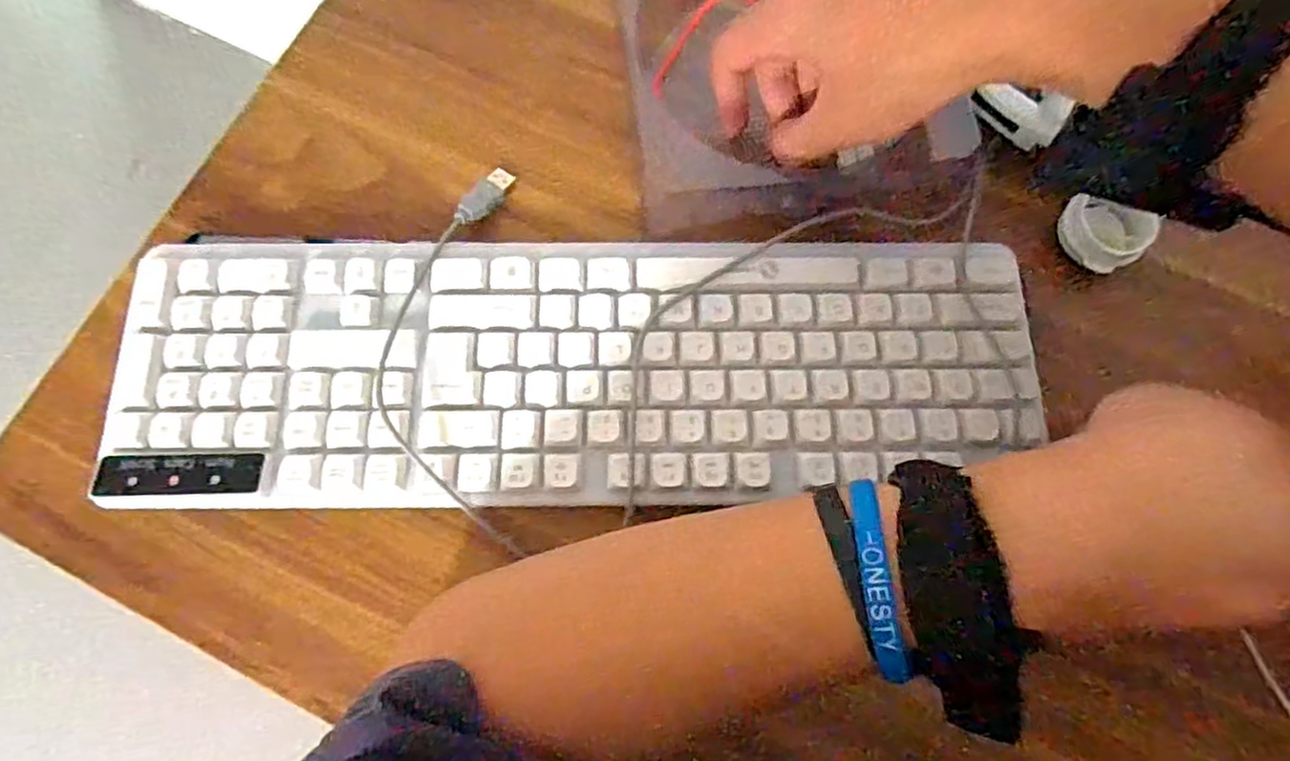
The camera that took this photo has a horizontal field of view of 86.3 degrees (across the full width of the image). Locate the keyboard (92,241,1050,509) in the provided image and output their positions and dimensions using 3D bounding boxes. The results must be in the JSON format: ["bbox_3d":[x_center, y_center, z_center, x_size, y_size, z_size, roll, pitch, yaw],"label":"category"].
[{"bbox_3d":[-0.033,-0.005,0.326,0.411,0.029,0.125,0,76,0],"label":"keyboard"}]

